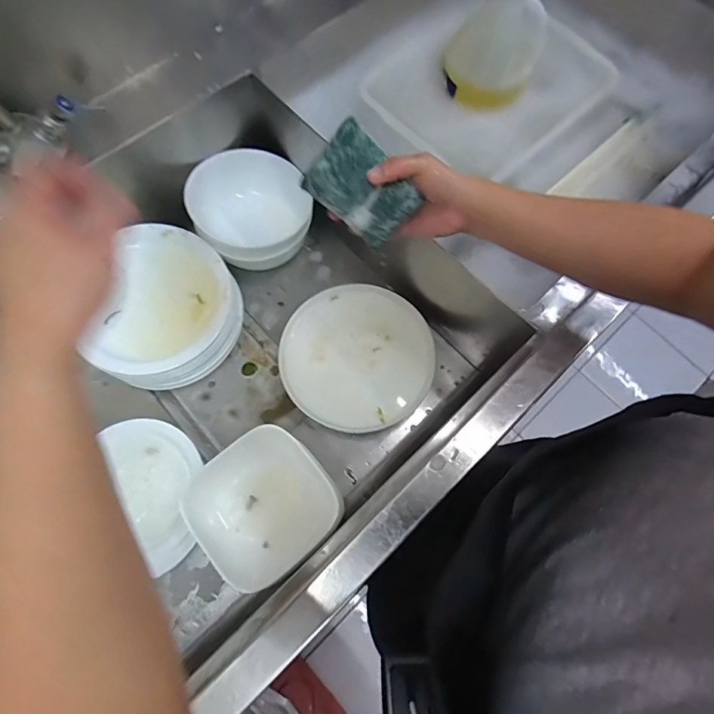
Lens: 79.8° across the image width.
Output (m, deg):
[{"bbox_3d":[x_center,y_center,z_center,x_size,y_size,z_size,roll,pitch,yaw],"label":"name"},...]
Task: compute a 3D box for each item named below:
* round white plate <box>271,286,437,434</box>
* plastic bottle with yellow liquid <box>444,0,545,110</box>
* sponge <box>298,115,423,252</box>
[{"bbox_3d":[0.001,-0.002,0.659,0.228,0.027,0.221,17,72,4],"label":"round white plate"},{"bbox_3d":[0.220,-0.501,0.653,0.139,0.160,0.127,20,72,5],"label":"plastic bottle with yellow liquid"},{"bbox_3d":[0.006,-0.164,0.419,0.101,0.078,0.010,41,33,-12],"label":"sponge"}]

